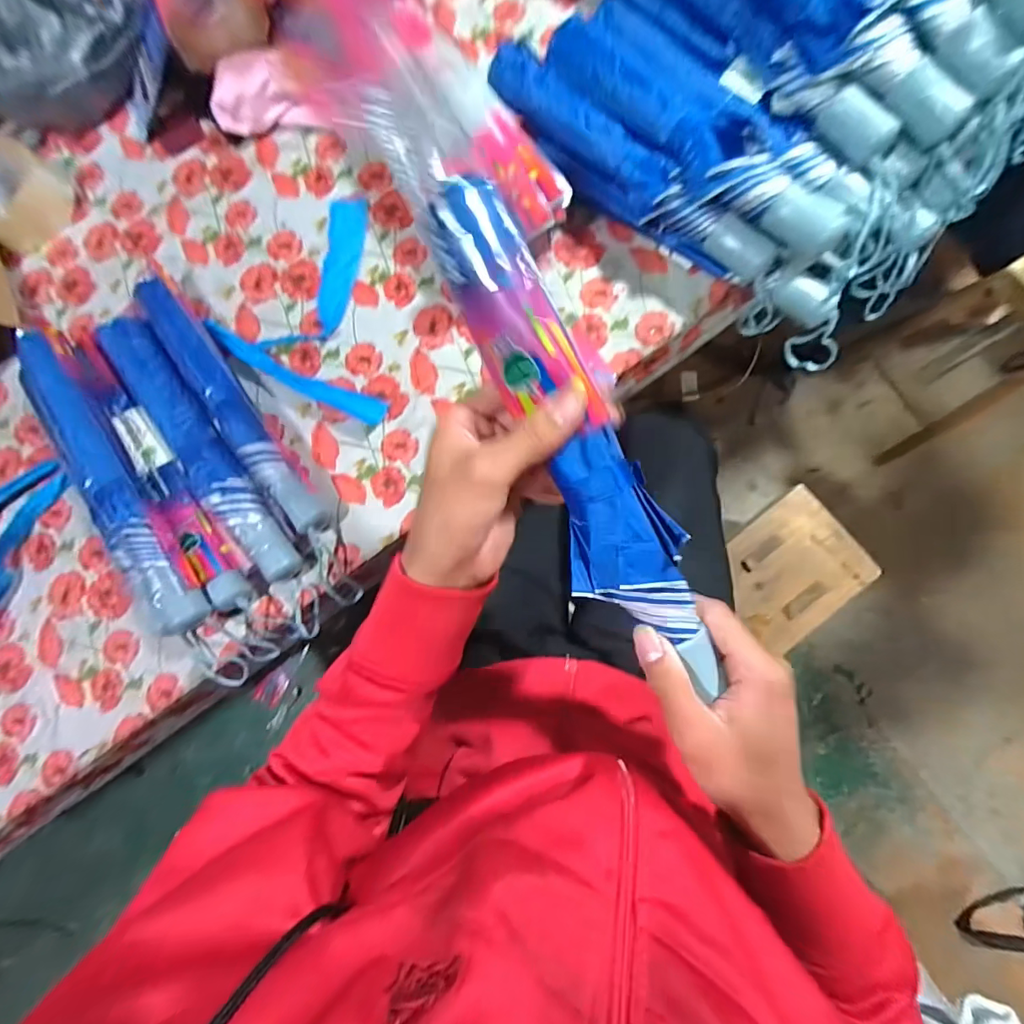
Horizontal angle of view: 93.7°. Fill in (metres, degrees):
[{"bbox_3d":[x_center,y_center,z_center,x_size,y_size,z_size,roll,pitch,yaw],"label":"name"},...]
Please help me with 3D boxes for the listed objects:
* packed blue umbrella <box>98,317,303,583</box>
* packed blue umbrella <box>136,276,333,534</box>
[{"bbox_3d":[-0.322,-0.069,0.503,0.047,0.042,0.330,-36,83,1],"label":"packed blue umbrella"},{"bbox_3d":[-0.300,-0.116,0.515,0.049,0.036,0.339,-37,83,1],"label":"packed blue umbrella"}]

